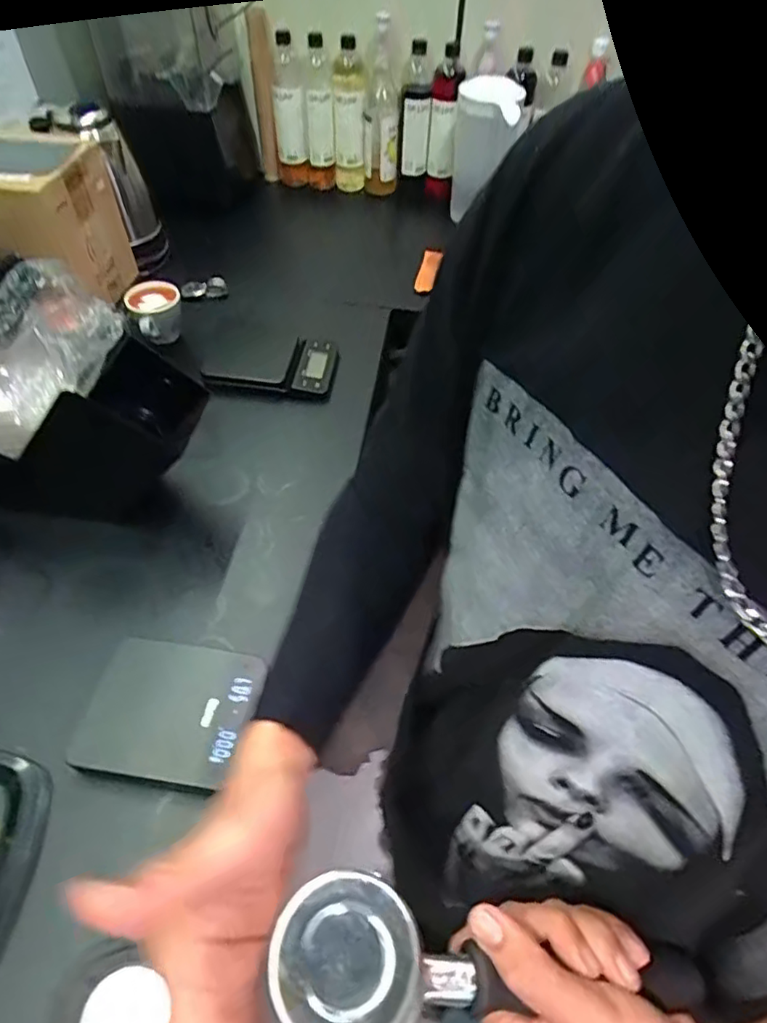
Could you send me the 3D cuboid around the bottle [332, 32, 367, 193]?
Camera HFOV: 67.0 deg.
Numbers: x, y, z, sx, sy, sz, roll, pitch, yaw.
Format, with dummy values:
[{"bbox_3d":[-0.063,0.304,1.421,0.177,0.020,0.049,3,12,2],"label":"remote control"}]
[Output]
[{"bbox_3d":[-0.074,-0.845,1.261,0.068,0.286,0.059,0,51,-3],"label":"bottle"}]

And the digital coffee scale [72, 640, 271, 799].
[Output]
[{"bbox_3d":[-0.201,0.192,0.556,0.142,0.032,0.130,8,51,4],"label":"digital coffee scale"}]

